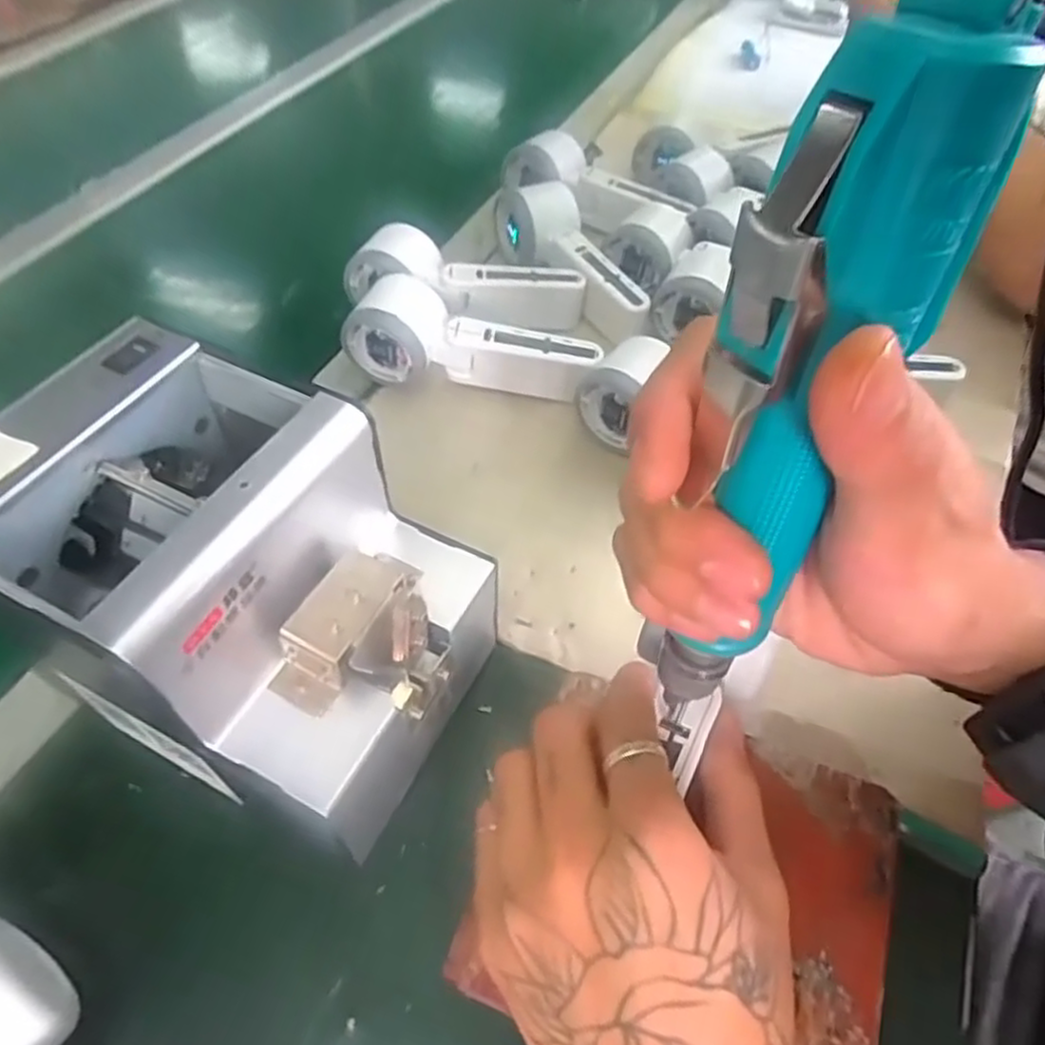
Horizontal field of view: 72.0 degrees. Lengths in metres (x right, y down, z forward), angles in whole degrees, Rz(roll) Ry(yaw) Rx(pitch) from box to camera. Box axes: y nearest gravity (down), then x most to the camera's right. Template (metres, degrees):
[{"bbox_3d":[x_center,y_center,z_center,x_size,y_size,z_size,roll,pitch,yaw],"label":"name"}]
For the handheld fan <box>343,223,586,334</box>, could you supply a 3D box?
[{"bbox_3d":[-0.041,-0.173,0.519,0.168,0.055,0.047,6,52,5],"label":"handheld fan"}]

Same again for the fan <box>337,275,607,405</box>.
[{"bbox_3d":[-0.042,-0.123,0.486,0.155,0.059,0.047,7,52,5],"label":"fan"}]

